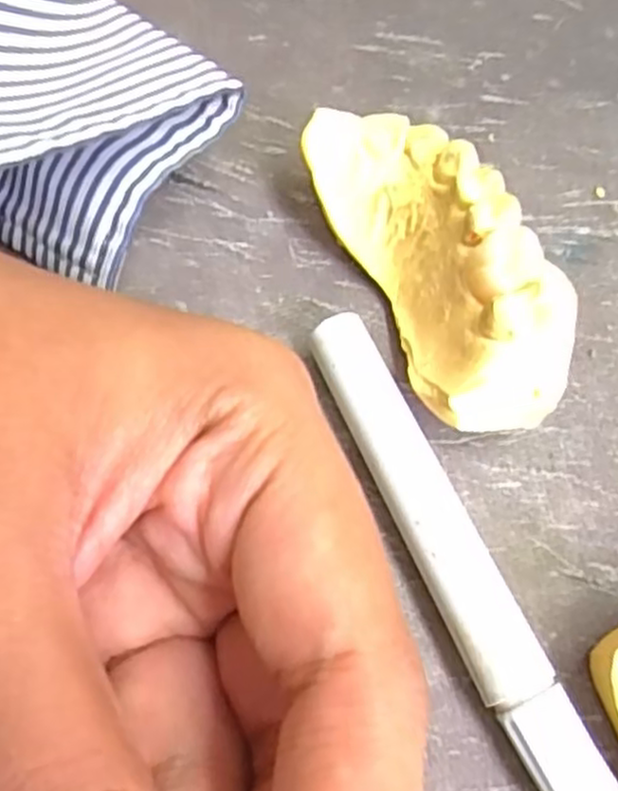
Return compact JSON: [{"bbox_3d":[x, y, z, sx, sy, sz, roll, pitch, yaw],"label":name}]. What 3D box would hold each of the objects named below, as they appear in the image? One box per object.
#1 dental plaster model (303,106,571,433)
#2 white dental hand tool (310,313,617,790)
[{"bbox_3d":[0.024,-0.024,0.143,0.026,0.027,0.069,-21,69,-6],"label":"dental plaster model"},{"bbox_3d":[0.027,0.034,0.127,0.013,0.012,0.108,-25,69,-8],"label":"white dental hand tool"}]

